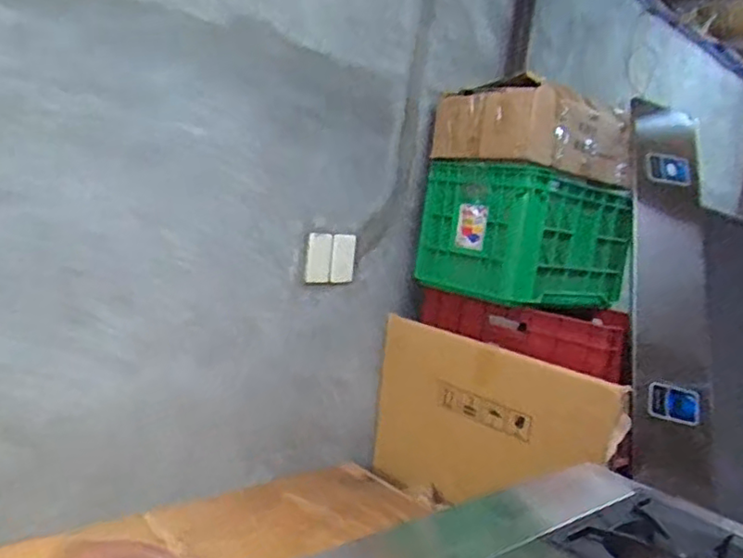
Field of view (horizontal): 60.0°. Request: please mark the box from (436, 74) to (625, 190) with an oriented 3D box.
[{"bbox_3d":[0.415,-0.370,1.656,0.404,0.179,0.349,3,8,-42],"label":"box"}]

